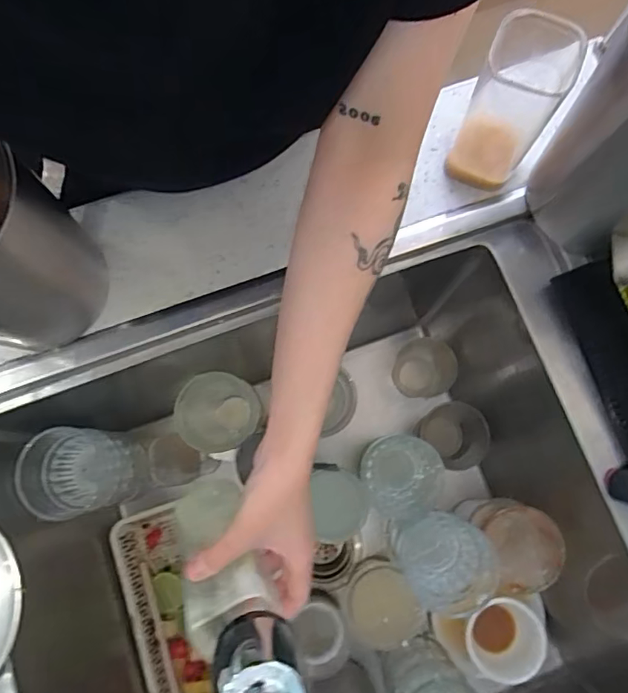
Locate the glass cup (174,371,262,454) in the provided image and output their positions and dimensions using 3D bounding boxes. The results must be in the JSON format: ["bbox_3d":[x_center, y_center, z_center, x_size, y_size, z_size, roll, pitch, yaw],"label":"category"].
[{"bbox_3d":[-0.113,0.083,0.647,0.084,0.164,0.079,0,78,0],"label":"glass cup"}]

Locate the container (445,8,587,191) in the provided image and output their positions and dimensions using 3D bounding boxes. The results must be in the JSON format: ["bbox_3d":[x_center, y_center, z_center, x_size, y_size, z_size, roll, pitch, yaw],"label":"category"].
[{"bbox_3d":[0.159,-0.194,0.428,0.067,0.142,0.072,30,79,5],"label":"container"}]

